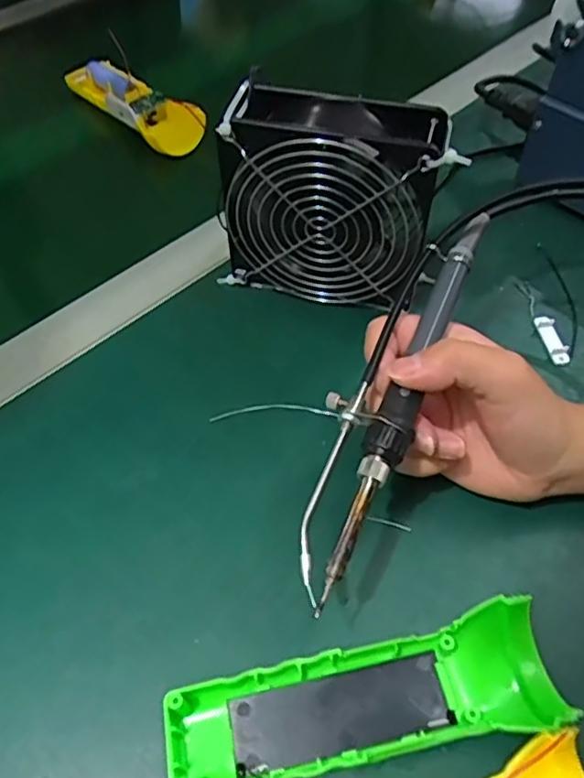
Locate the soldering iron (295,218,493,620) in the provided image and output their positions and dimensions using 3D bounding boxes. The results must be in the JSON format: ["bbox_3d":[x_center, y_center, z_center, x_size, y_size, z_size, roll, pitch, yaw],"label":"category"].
[{"bbox_3d":[0.045,-0.003,0.294,0.038,0.021,0.203,21,65,14],"label":"soldering iron"}]

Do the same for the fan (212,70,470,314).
[{"bbox_3d":[0.023,-0.109,0.376,0.122,0.120,0.046,12,55,10],"label":"fan"}]

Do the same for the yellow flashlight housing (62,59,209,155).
[{"bbox_3d":[-0.135,-0.247,0.536,0.166,0.018,0.045,37,62,25],"label":"yellow flashlight housing"}]

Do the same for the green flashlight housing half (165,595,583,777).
[{"bbox_3d":[0.031,0.134,0.262,0.162,0.029,0.050,-12,54,-7],"label":"green flashlight housing half"}]

